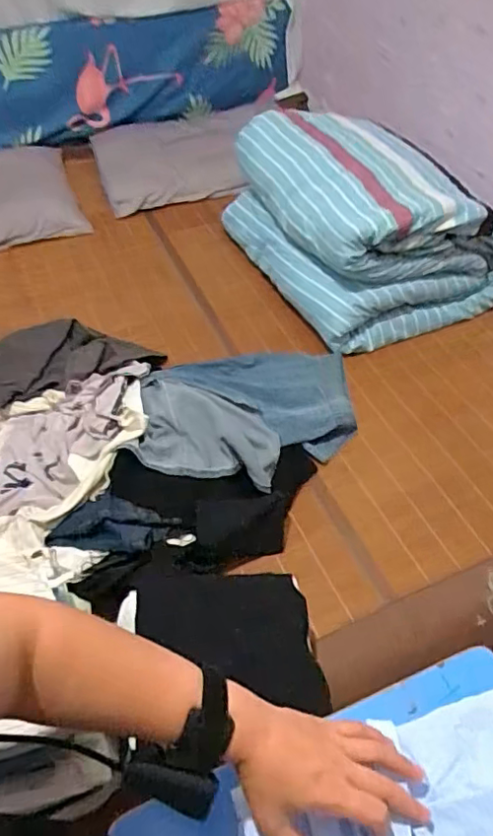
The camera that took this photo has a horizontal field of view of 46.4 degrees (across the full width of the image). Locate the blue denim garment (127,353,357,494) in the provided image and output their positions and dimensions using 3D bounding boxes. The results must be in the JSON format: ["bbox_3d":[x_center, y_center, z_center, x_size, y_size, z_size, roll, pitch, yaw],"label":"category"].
[{"bbox_3d":[0.010,-0.041,1.167,0.424,0.152,0.407,0,49,0],"label":"blue denim garment"}]

